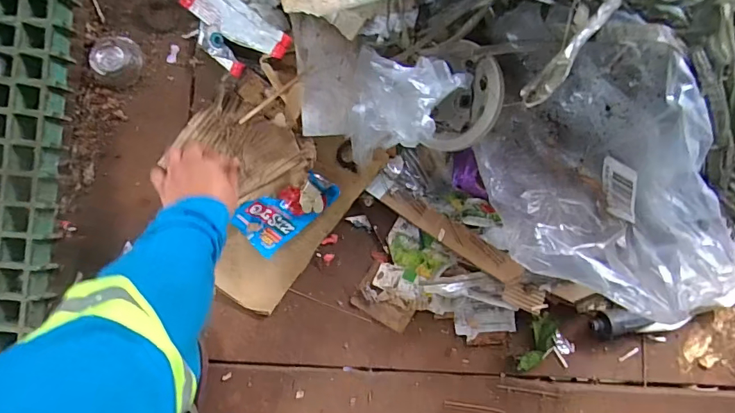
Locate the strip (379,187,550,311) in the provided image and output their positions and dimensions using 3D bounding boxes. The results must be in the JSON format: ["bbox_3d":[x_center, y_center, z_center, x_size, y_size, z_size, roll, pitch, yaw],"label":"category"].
[{"bbox_3d":[0.143,0.060,0.637,0.267,0.056,0.040,39,88,-4],"label":"strip"}]

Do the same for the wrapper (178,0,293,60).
[{"bbox_3d":[-0.179,-0.257,0.624,0.170,0.022,0.053,35,87,7],"label":"wrapper"}]

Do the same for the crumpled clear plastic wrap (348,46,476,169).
[{"bbox_3d":[0.039,-0.115,0.566,0.125,0.139,0.125,17,90,-4],"label":"crumpled clear plastic wrap"}]

